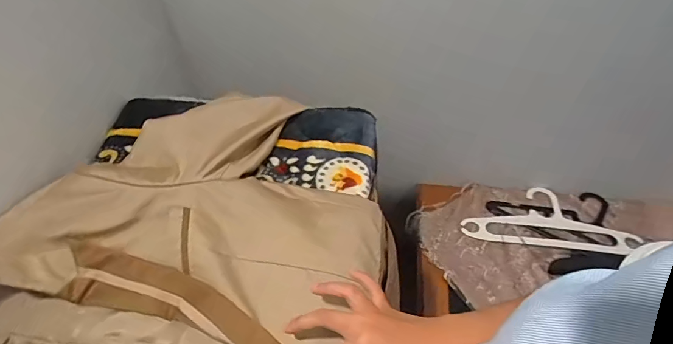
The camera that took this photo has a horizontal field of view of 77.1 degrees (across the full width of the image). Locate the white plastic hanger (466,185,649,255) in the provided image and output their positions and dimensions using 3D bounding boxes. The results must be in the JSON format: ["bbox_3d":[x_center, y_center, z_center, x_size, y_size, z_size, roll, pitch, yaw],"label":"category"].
[{"bbox_3d":[0.515,0.109,1.039,0.387,0.019,0.180,7,50,10],"label":"white plastic hanger"}]

